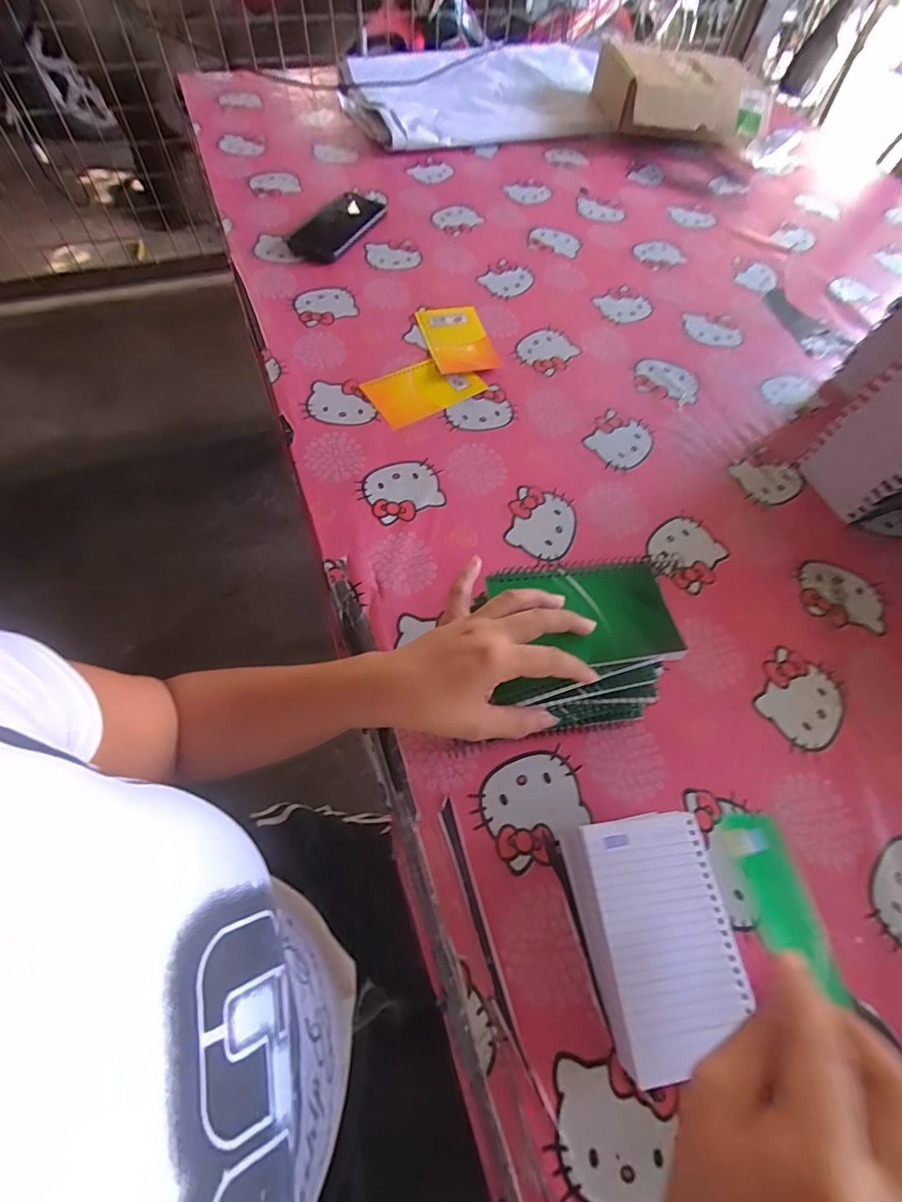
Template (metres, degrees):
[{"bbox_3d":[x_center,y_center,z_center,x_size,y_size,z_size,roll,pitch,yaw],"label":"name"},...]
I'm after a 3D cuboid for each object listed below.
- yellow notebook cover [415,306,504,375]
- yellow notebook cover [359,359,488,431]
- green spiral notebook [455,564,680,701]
[{"bbox_3d":[0.009,-0.327,0.599,0.077,0.006,0.122,-15,65,-11],"label":"yellow notebook cover"},{"bbox_3d":[-0.032,-0.248,0.566,0.124,0.013,0.079,-29,68,-17],"label":"yellow notebook cover"},{"bbox_3d":[0.097,0.007,0.353,0.125,0.017,0.082,-5,63,-6],"label":"green spiral notebook"}]

